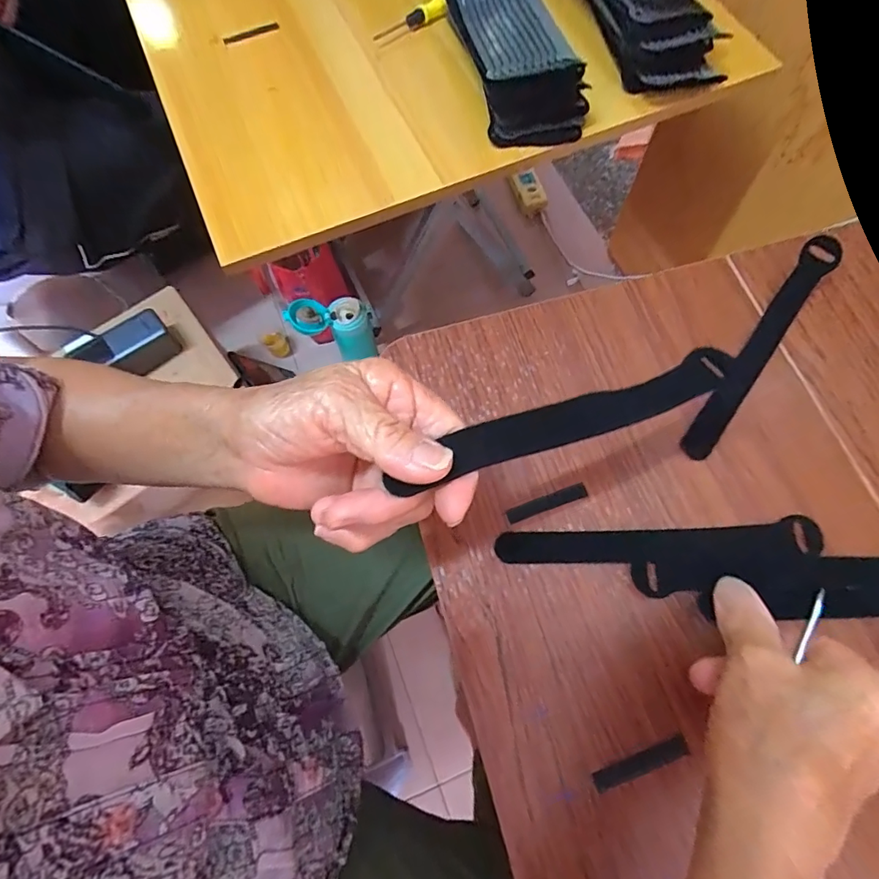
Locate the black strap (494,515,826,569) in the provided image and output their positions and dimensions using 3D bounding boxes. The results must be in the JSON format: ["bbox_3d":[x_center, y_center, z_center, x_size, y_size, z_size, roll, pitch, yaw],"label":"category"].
[{"bbox_3d":[0.137,0.066,0.304,0.196,0.006,0.027,-1,70,2],"label":"black strap"}]

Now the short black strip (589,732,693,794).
[{"bbox_3d":[0.110,0.176,0.264,0.054,0.004,0.011,-22,66,-3],"label":"short black strip"}]

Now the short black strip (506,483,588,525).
[{"bbox_3d":[0.070,0.041,0.316,0.053,0.004,0.010,-19,69,-5],"label":"short black strip"}]

